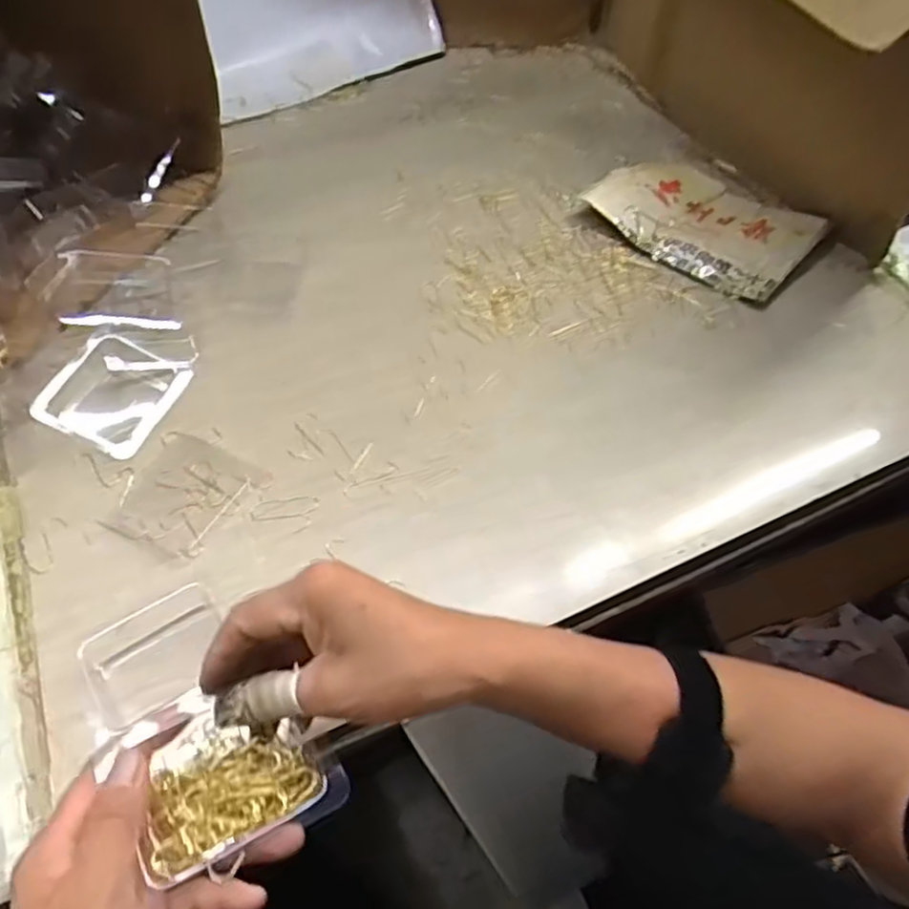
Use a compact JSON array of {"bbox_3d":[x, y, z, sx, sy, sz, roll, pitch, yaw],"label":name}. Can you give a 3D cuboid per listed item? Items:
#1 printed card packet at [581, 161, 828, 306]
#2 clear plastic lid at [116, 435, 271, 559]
[{"bbox_3d":[0.242,-0.231,0.681,0.197,0.028,0.154,35,60,21],"label":"printed card packet"},{"bbox_3d":[-0.187,0.025,0.482,0.078,0.004,0.083,26,57,16],"label":"clear plastic lid"}]

